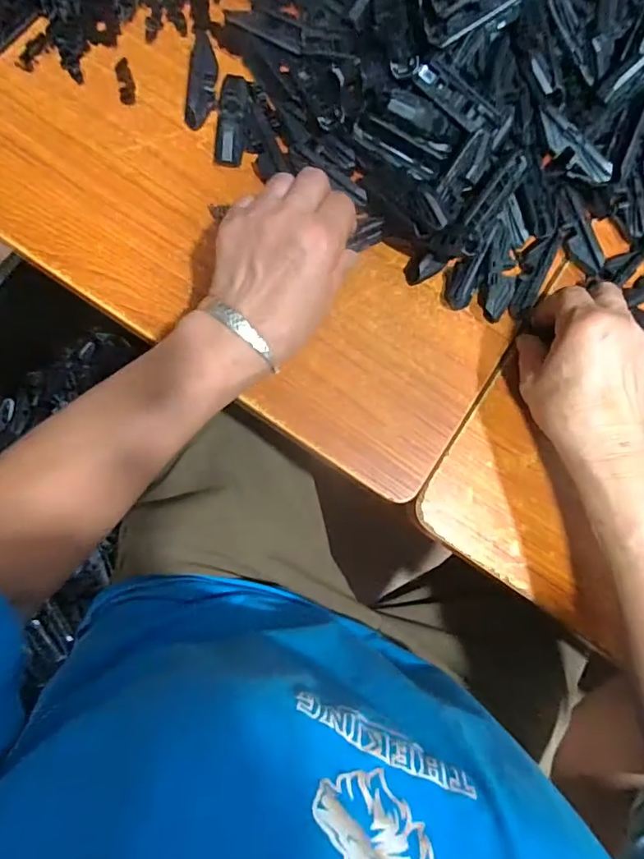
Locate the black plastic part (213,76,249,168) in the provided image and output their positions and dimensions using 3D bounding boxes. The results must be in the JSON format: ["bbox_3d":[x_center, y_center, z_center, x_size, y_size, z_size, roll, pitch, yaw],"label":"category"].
[{"bbox_3d":[-0.070,-0.244,0.394,0.024,0.015,0.073,6,82,-5],"label":"black plastic part"}]

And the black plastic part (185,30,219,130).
[{"bbox_3d":[-0.094,-0.272,0.394,0.023,0.014,0.069,6,82,-6],"label":"black plastic part"}]

